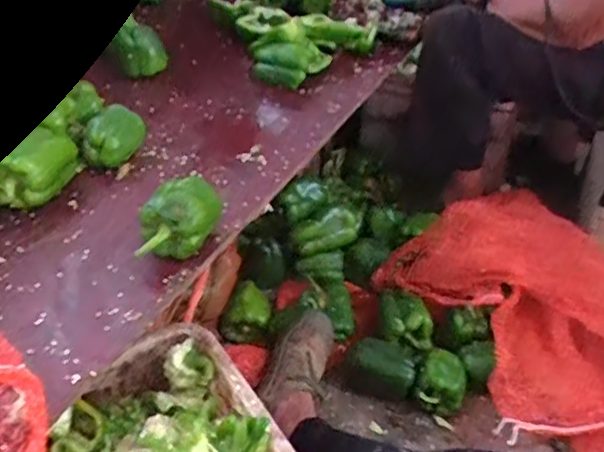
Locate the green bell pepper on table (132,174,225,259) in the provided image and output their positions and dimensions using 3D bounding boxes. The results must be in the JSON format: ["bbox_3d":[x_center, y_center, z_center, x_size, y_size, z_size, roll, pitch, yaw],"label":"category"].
[{"bbox_3d":[-0.141,-0.008,0.708,0.068,0.072,0.104,13,39,14],"label":"green bell pepper on table"}]

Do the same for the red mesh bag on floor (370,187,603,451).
[{"bbox_3d":[0.402,0.202,1.004,0.352,0.106,0.629,-14,54,-16],"label":"red mesh bag on floor"}]

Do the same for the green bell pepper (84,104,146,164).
[{"bbox_3d":[-0.260,-0.120,0.865,0.086,0.065,0.080,-10,39,-14],"label":"green bell pepper"}]

